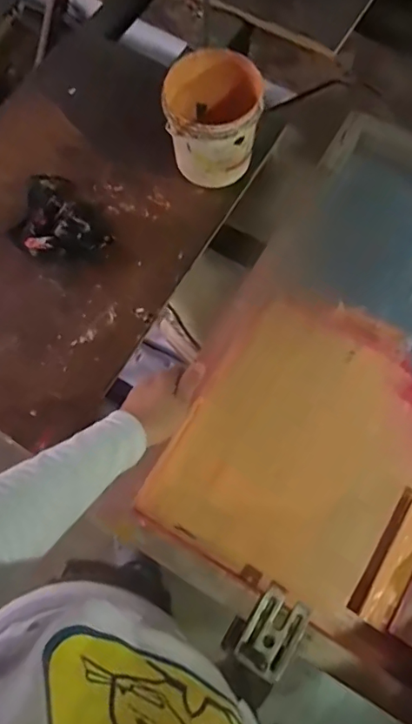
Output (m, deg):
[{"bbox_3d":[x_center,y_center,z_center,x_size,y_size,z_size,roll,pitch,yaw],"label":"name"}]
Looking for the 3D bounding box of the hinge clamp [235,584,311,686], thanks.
[{"bbox_3d":[0.070,0.279,0.520,0.052,0.017,0.080,30,77,12],"label":"hinge clamp"}]

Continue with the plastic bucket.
[{"bbox_3d":[0.006,-0.315,0.692,0.115,0.132,0.122,0,69,0],"label":"plastic bucket"}]

